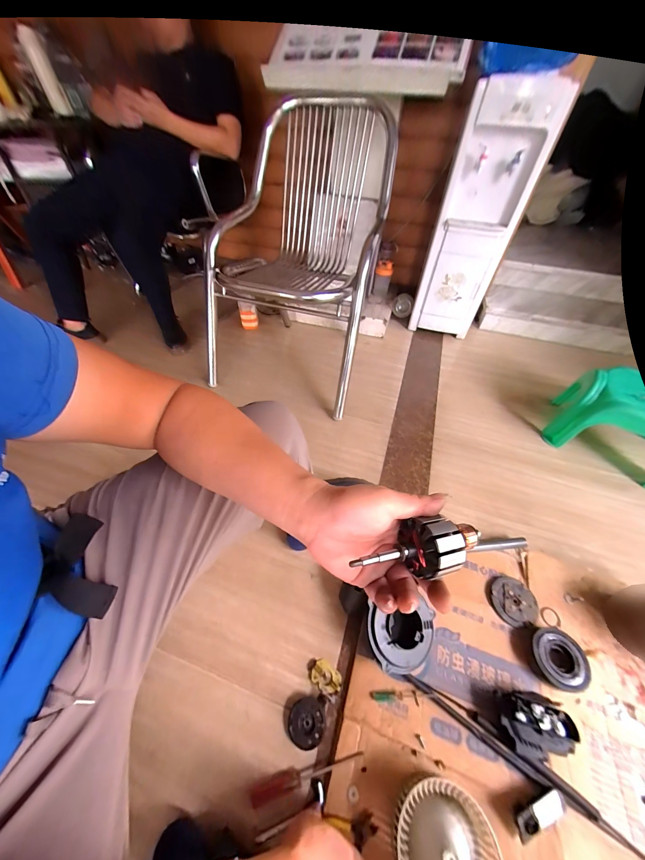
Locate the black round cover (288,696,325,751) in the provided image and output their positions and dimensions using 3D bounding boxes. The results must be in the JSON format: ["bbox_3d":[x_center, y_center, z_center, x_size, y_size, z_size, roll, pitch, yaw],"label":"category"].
[{"bbox_3d":[-0.030,0.554,0.533,0.068,0.015,0.067,2,49,-2],"label":"black round cover"}]

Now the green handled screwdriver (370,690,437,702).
[{"bbox_3d":[0.157,0.513,0.545,0.124,0.012,0.016,0,49,-3],"label":"green handled screwdriver"}]

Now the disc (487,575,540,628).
[{"bbox_3d":[0.446,0.400,0.661,0.104,0.014,0.101,1,49,-1],"label":"disc"}]

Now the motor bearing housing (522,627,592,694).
[{"bbox_3d":[0.484,0.474,0.586,0.107,0.040,0.101,1,49,-1],"label":"motor bearing housing"}]

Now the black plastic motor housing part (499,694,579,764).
[{"bbox_3d":[0.380,0.535,0.512,0.113,0.062,0.081,3,49,1],"label":"black plastic motor housing part"}]

